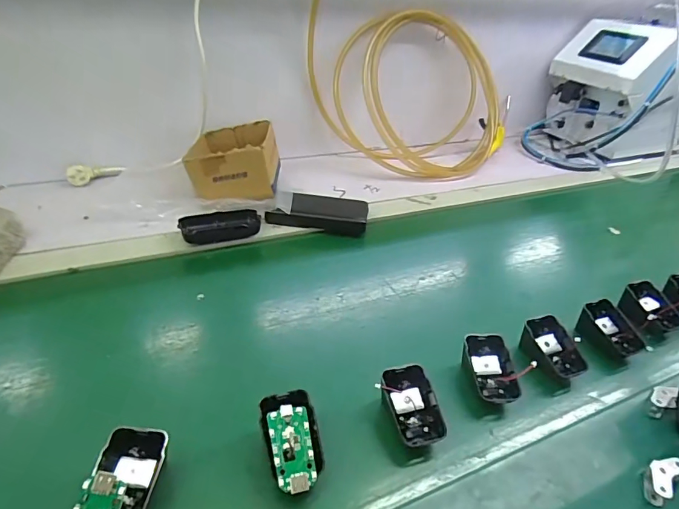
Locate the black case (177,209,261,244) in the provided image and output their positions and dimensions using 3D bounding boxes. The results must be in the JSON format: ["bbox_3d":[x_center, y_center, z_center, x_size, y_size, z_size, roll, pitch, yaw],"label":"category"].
[{"bbox_3d":[-0.170,-0.040,0.613,0.110,0.027,0.047,-13,40,-23],"label":"black case"}]

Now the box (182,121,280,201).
[{"bbox_3d":[-0.174,-0.161,0.713,0.138,0.083,0.168,-7,32,-3],"label":"box"}]

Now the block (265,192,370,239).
[{"bbox_3d":[-0.032,-0.067,0.670,0.149,0.032,0.070,5,36,2],"label":"block"}]

